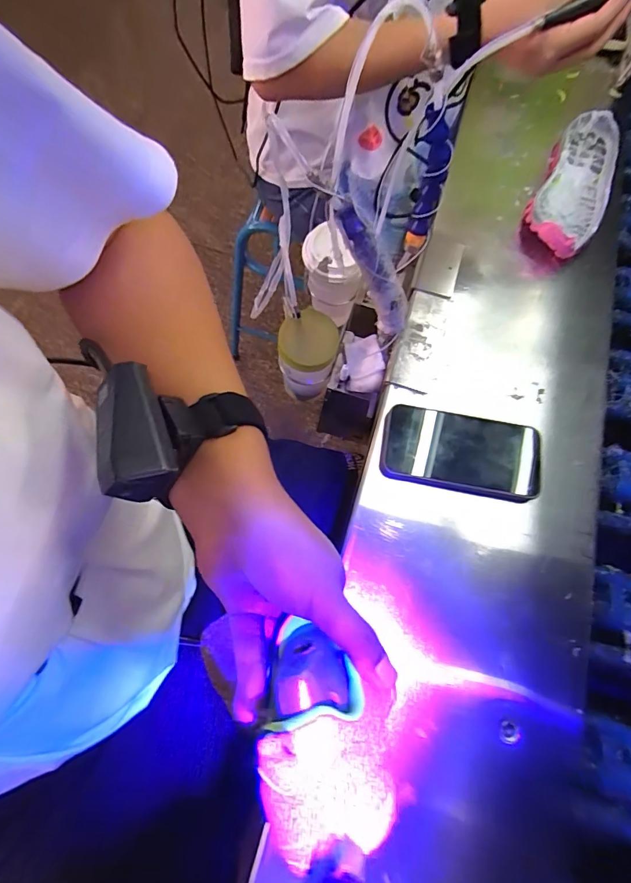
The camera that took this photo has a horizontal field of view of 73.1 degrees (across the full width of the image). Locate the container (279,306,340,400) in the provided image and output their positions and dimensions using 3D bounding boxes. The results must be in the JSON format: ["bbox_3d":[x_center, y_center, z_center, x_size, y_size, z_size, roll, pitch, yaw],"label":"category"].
[{"bbox_3d":[-0.010,-0.104,0.563,0.070,0.125,0.066,8,68,2],"label":"container"}]

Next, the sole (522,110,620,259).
[{"bbox_3d":[0.347,-0.339,0.576,0.089,0.053,0.253,27,70,9],"label":"sole"}]

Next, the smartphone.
[{"bbox_3d":[0.153,0.012,0.443,0.164,0.017,0.081,10,71,0],"label":"smartphone"}]

